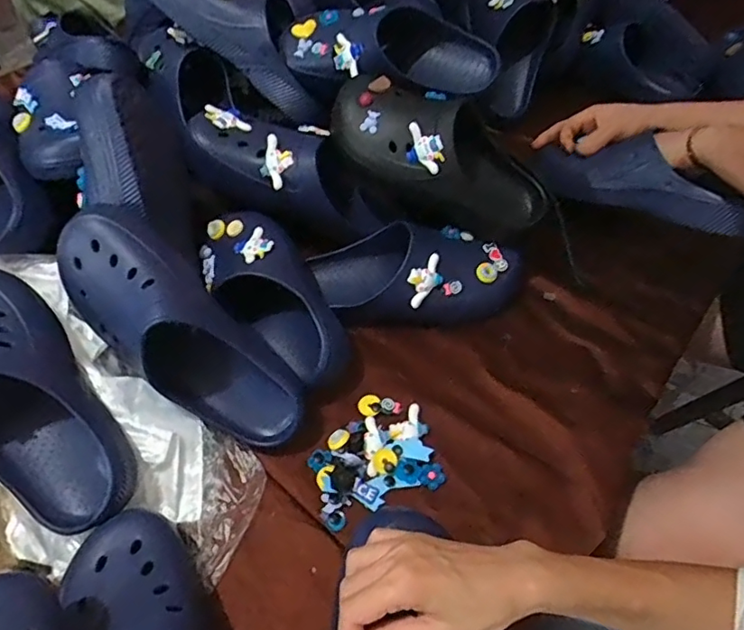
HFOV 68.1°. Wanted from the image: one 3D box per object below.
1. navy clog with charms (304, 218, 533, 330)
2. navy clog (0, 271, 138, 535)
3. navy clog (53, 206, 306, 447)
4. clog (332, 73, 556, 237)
[{"bbox_3d":[0.054,-0.046,0.647,0.254,0.081,0.108,3,52,2],"label":"navy clog with charms"},{"bbox_3d":[-0.312,0.062,0.479,0.116,0.082,0.277,-36,89,-28],"label":"navy clog"},{"bbox_3d":[-0.187,0.015,0.532,0.280,0.095,0.104,46,56,-9],"label":"navy clog"},{"bbox_3d":[0.080,-0.191,0.642,0.276,0.124,0.107,31,53,0],"label":"clog"}]

